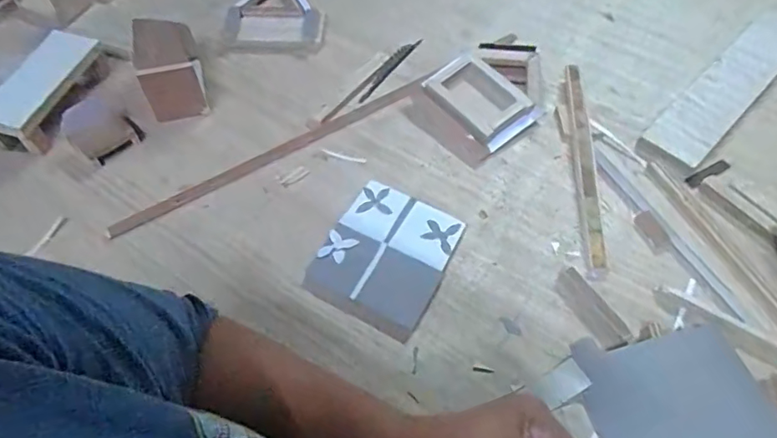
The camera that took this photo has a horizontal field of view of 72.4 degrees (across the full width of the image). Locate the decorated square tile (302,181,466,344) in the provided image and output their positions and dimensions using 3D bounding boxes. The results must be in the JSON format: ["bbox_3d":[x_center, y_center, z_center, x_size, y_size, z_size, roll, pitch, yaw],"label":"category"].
[{"bbox_3d":[-0.002,0.037,0.566,0.123,0.018,0.149,24,59,16],"label":"decorated square tile"}]

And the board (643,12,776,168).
[{"bbox_3d":[0.481,-0.191,0.736,0.370,0.014,0.073,-39,64,-23],"label":"board"}]

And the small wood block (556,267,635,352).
[{"bbox_3d":[0.206,0.092,0.539,0.029,0.015,0.091,-25,59,-16],"label":"small wood block"}]

